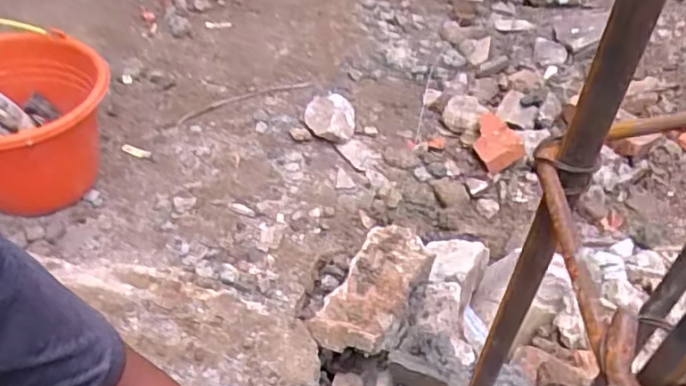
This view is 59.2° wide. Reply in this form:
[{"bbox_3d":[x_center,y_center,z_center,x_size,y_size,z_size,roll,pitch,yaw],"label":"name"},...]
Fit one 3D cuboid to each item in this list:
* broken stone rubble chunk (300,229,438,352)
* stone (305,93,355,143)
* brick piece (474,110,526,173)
[{"bbox_3d":[0.047,0.151,0.884,0.114,0.079,0.214,28,50,18],"label":"broken stone rubble chunk"},{"bbox_3d":[-0.026,-0.145,1.165,0.097,0.050,0.097,5,46,-3],"label":"stone"},{"bbox_3d":[0.290,-0.098,1.155,0.079,0.044,0.127,-30,54,10],"label":"brick piece"}]

